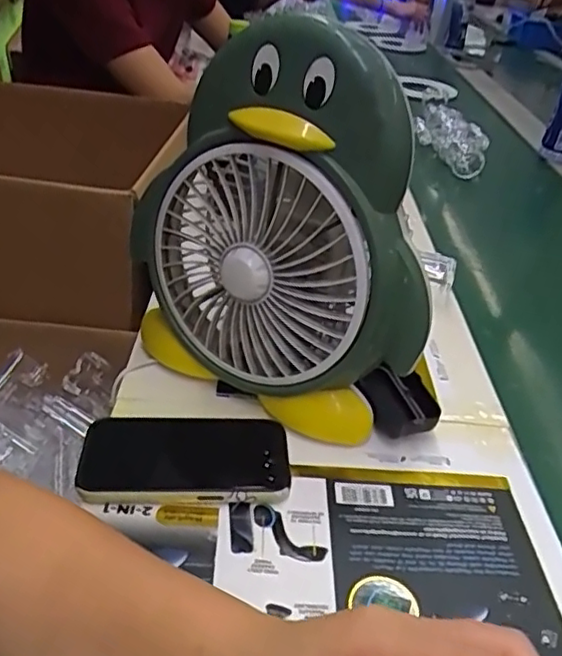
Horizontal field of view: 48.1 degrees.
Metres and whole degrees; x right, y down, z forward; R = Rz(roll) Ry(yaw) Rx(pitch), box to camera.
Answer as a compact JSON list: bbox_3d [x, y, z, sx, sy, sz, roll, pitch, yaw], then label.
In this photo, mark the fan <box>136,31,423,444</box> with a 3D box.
[{"bbox_3d":[0.001,-0.069,0.483,0.257,0.282,0.094,26,39,26],"label":"fan"}]

